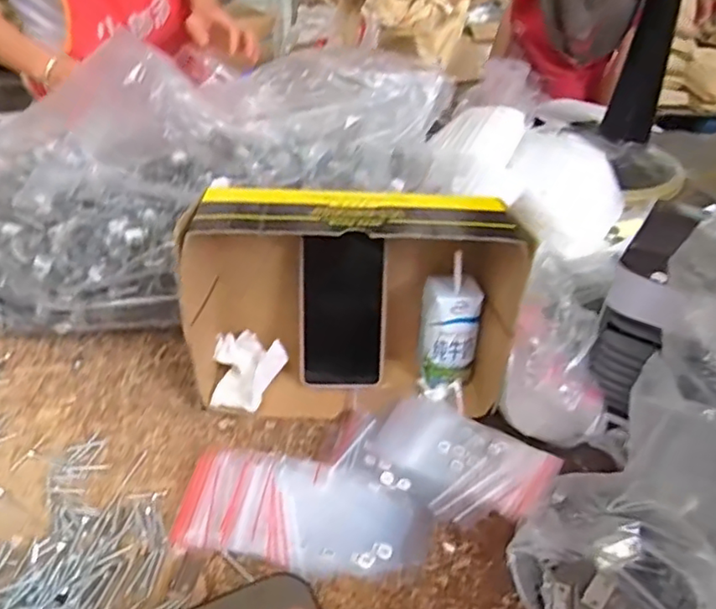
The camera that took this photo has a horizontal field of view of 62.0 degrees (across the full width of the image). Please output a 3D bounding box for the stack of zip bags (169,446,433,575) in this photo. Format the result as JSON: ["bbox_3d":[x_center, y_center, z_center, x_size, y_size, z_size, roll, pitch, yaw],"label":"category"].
[{"bbox_3d":[-0.039,0.158,0.456,0.184,0.021,0.090,10,36,7],"label":"stack of zip bags"}]

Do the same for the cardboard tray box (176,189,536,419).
[{"bbox_3d":[-0.007,-0.005,0.545,0.280,0.181,0.115,2,36,-4],"label":"cardboard tray box"}]

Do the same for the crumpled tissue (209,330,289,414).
[{"bbox_3d":[-0.102,0.062,0.565,0.065,0.053,0.088,1,36,-6],"label":"crumpled tissue"}]

